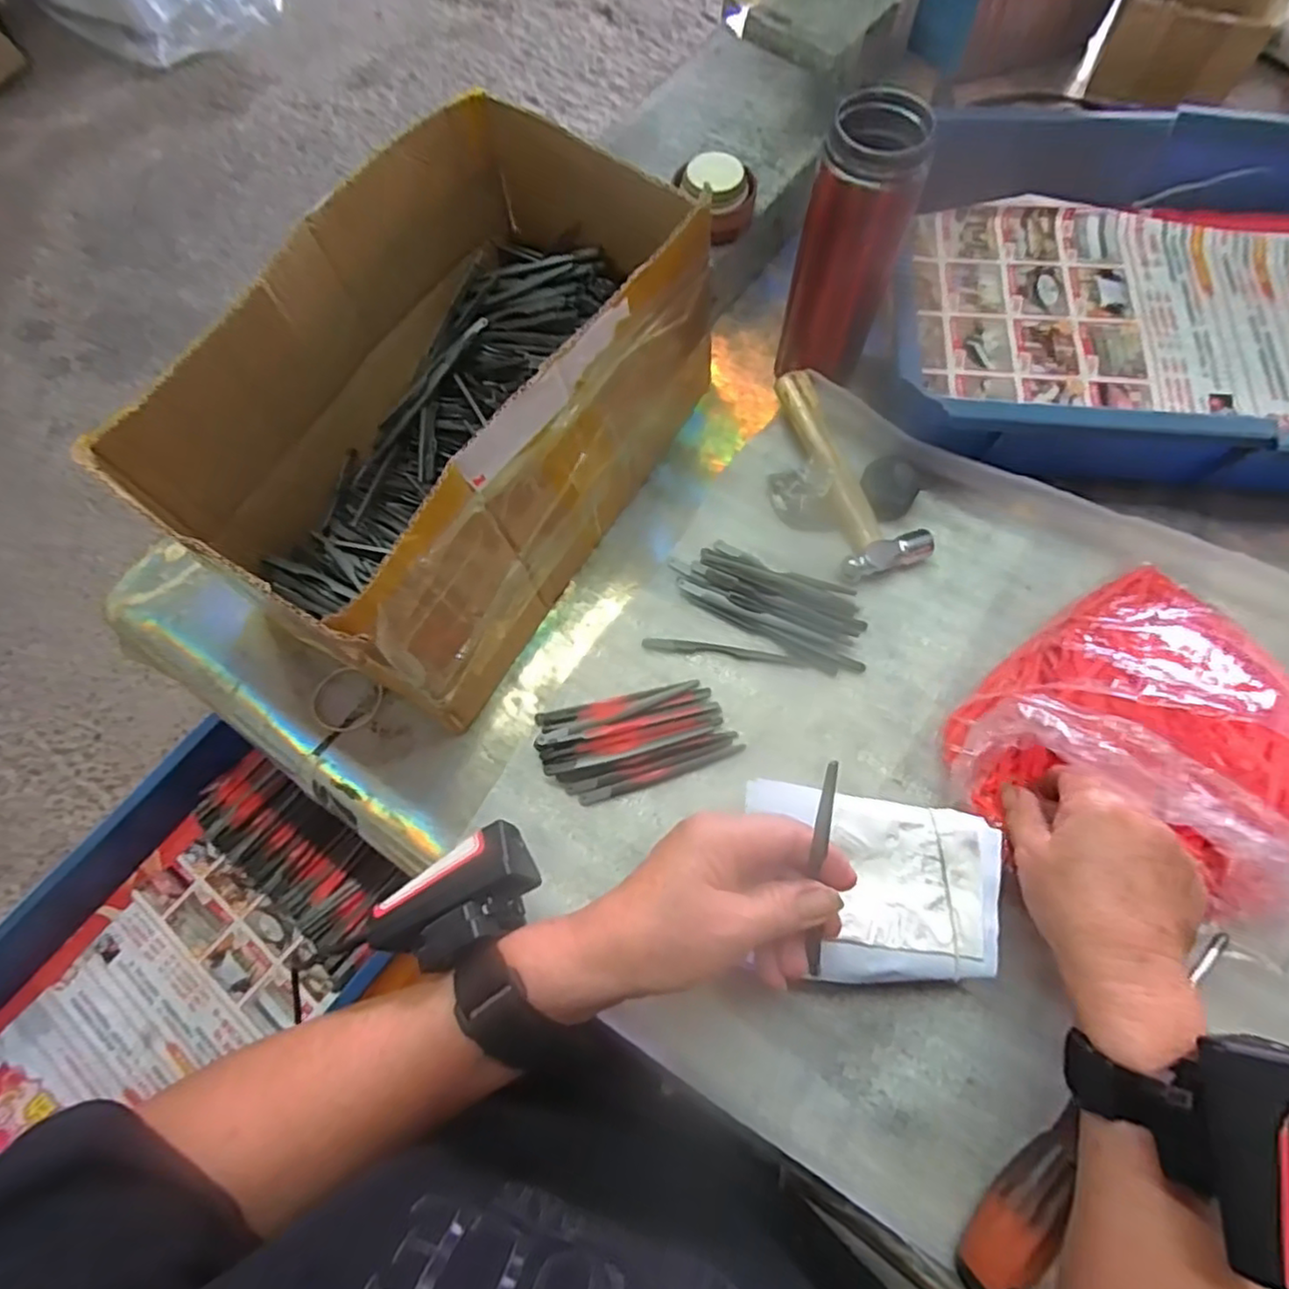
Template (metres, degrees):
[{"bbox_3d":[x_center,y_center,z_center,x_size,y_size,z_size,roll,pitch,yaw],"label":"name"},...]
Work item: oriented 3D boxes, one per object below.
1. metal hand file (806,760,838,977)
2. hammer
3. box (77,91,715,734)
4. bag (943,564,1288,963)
[{"bbox_3d":[0.077,0.099,0.289,0.007,0.007,0.103,0,104,1],"label":"metal hand file"},{"bbox_3d":[0.143,-0.120,0.457,0.061,0.033,0.152,-14,70,-4],"label":"hammer"},{"bbox_3d":[-0.111,-0.143,0.401,0.190,0.138,0.313,30,73,11],"label":"box"},{"bbox_3d":[0.283,0.053,0.350,0.181,0.085,0.167,-38,74,-12],"label":"bag"}]

